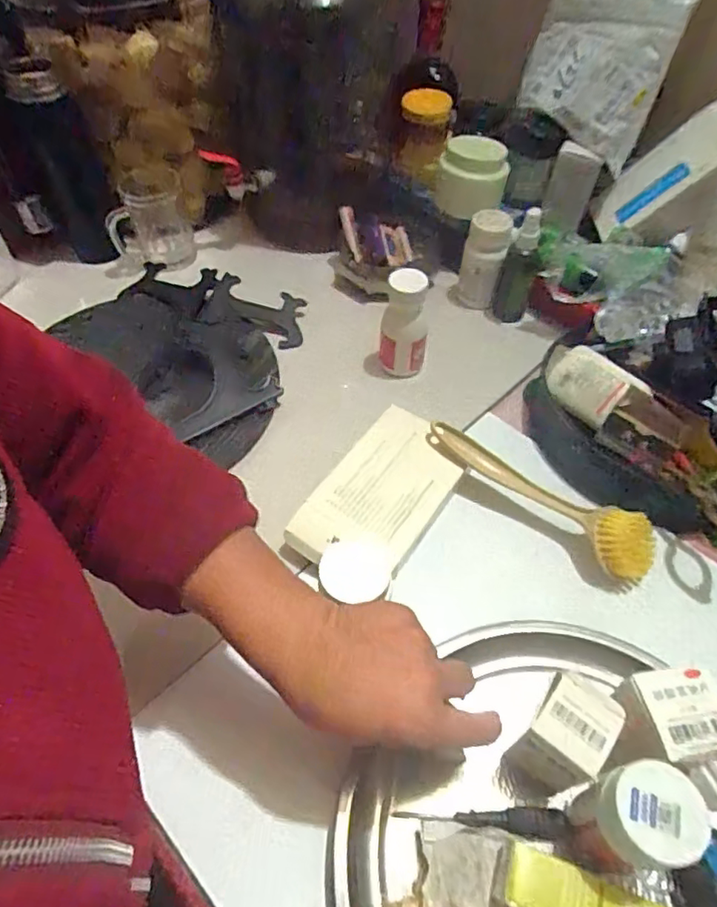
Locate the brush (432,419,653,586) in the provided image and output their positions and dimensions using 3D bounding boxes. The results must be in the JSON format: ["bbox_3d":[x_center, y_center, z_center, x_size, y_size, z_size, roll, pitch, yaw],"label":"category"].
[{"bbox_3d":[0.160,0.035,0.518,0.214,0.040,0.051,35,60,23],"label":"brush"}]

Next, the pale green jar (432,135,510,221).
[{"bbox_3d":[0.139,-0.337,0.703,0.082,0.067,0.086,0,53,0],"label":"pale green jar"}]

